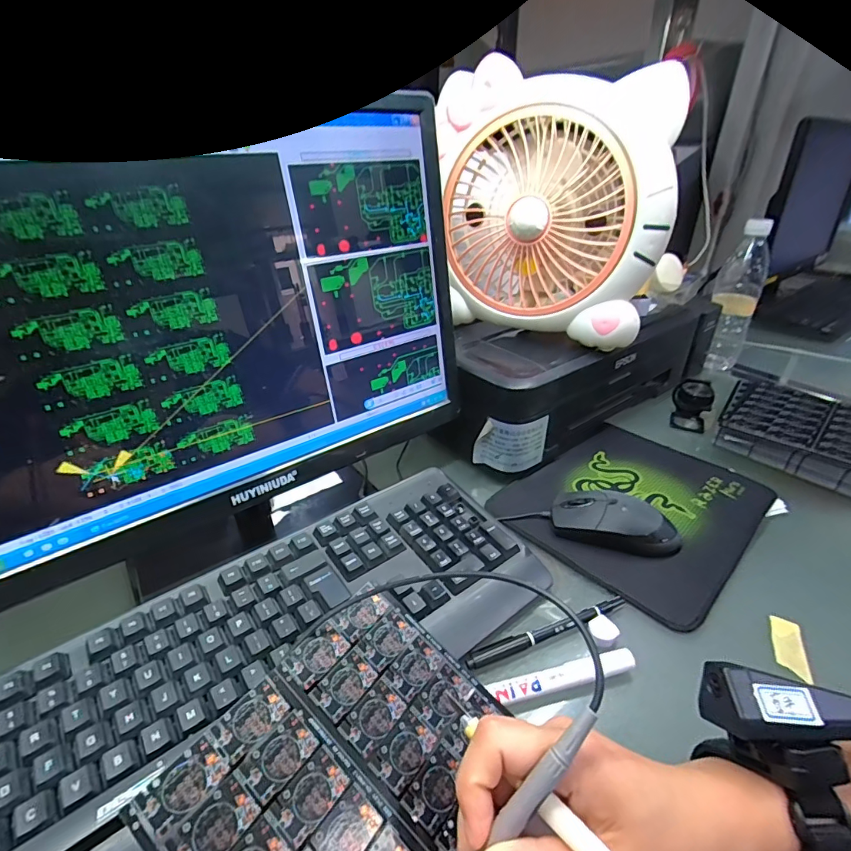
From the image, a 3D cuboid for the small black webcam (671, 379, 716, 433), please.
[{"bbox_3d":[0.361,-0.029,0.625,0.047,0.064,0.034,16,34,24],"label":"small black webcam"}]

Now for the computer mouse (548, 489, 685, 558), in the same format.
[{"bbox_3d":[0.181,0.091,0.434,0.118,0.037,0.051,11,32,17],"label":"computer mouse"}]

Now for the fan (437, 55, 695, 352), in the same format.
[{"bbox_3d":[0.137,-0.224,0.488,0.244,0.235,0.104,18,35,28],"label":"fan"}]

